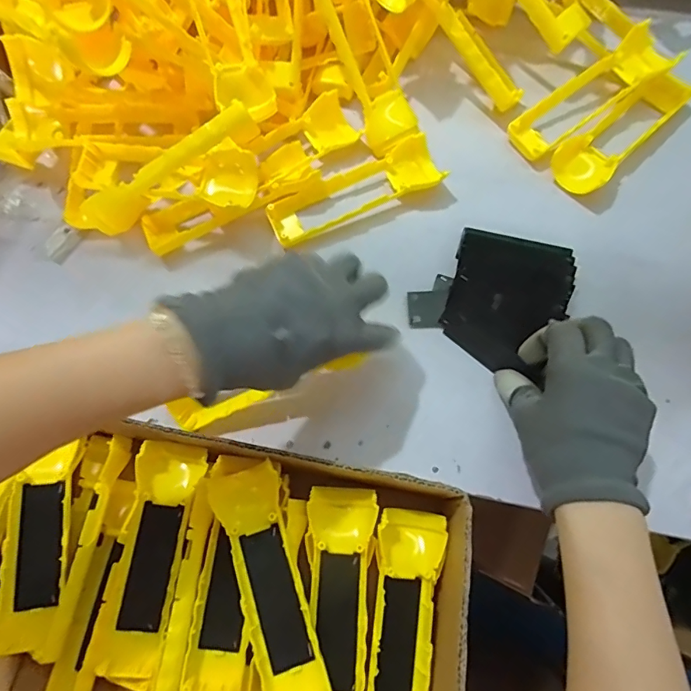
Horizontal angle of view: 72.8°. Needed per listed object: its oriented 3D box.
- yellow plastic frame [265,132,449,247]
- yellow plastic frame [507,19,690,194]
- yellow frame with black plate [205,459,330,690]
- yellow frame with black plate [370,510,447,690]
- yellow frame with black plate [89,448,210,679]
[{"bbox_3d":[0.009,-0.136,0.426,0.158,0.025,0.051,-25,73,-6],"label":"yellow plastic frame"},{"bbox_3d":[0.244,-0.224,0.441,0.159,0.042,0.097,-44,76,-11],"label":"yellow plastic frame"},{"bbox_3d":[-0.053,0.169,0.337,0.046,0.022,0.161,-22,73,-5],"label":"yellow frame with black plate"},{"bbox_3d":[0.040,0.210,0.333,0.046,0.027,0.171,8,73,5],"label":"yellow frame with black plate"},{"bbox_3d":[-0.149,0.158,0.356,0.047,0.032,0.162,12,74,6],"label":"yellow frame with black plate"}]

